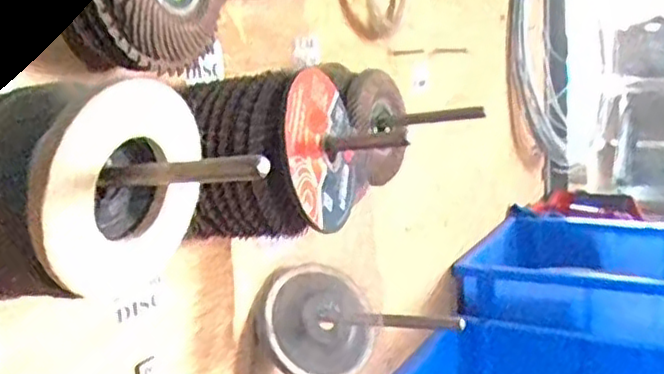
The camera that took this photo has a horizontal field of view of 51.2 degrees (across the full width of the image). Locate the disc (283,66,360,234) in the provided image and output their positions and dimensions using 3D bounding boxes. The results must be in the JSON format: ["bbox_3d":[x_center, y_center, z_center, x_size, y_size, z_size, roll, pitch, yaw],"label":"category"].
[{"bbox_3d":[-0.005,-0.021,0.425,0.008,0.096,0.092,-6,37,25],"label":"disc"}]

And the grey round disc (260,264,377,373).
[{"bbox_3d":[-0.007,0.102,0.546,0.094,0.090,0.024,-52,3,-40],"label":"grey round disc"}]

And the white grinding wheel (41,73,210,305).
[{"bbox_3d":[-0.088,0.002,0.306,0.010,0.090,0.093,12,58,25],"label":"white grinding wheel"}]

